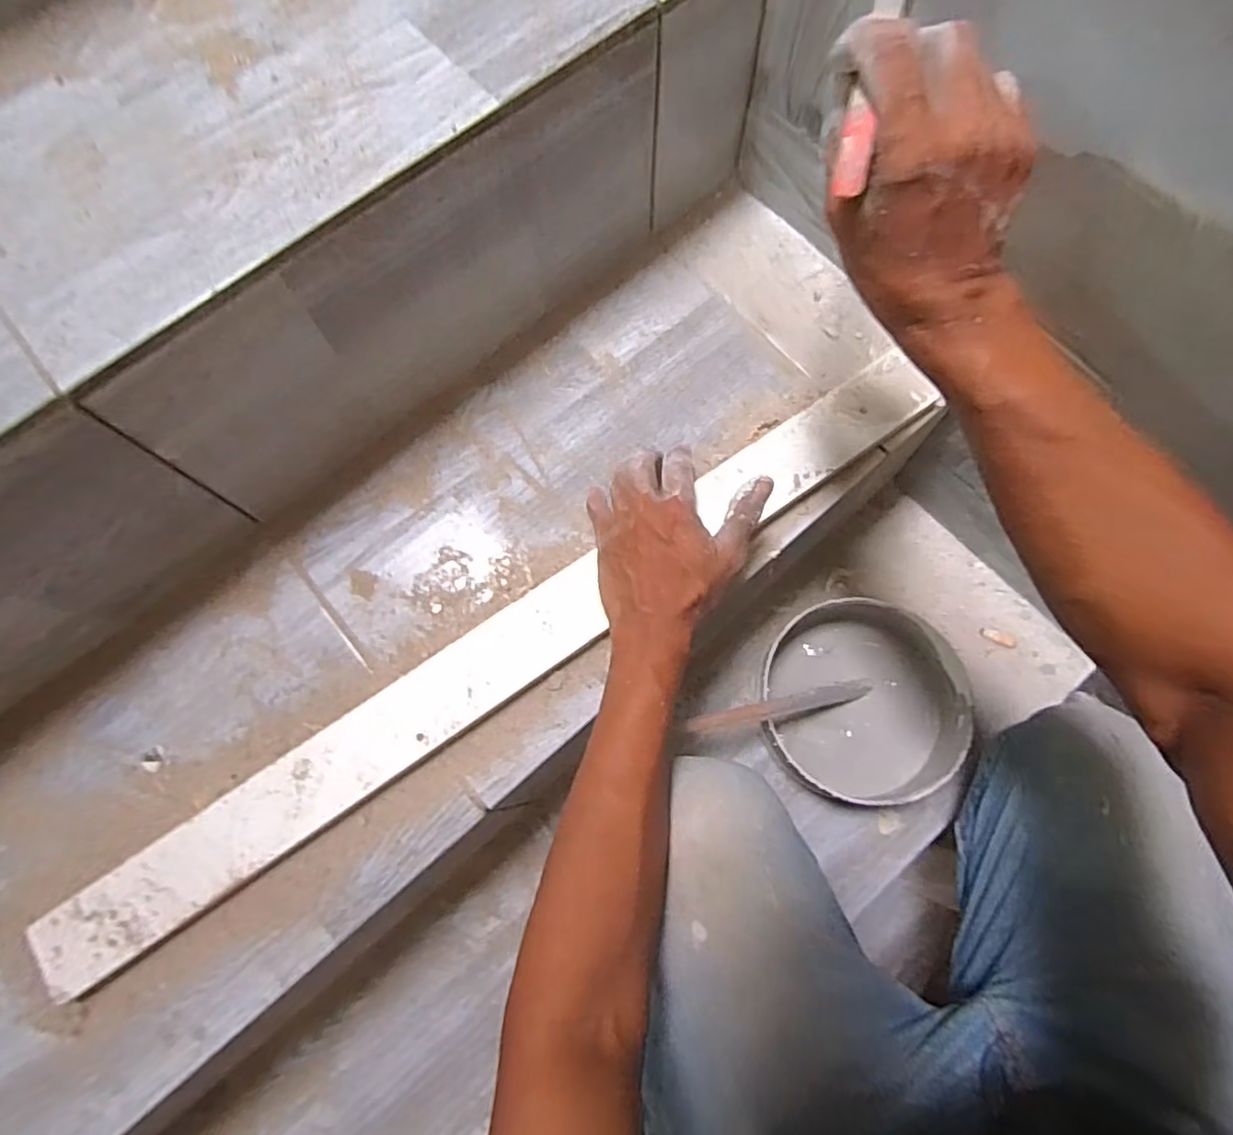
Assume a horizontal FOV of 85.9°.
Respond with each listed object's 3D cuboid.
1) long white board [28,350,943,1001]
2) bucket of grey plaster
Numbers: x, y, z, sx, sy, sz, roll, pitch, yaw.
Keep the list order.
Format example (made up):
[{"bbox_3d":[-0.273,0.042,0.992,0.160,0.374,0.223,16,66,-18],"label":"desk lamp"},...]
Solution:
[{"bbox_3d":[-0.061,0.052,0.468,0.709,0.013,0.055,-34,75,-8],"label":"long white board"},{"bbox_3d":[0.230,0.127,0.614,0.171,0.081,0.169,0,73,2],"label":"bucket of grey plaster"}]

